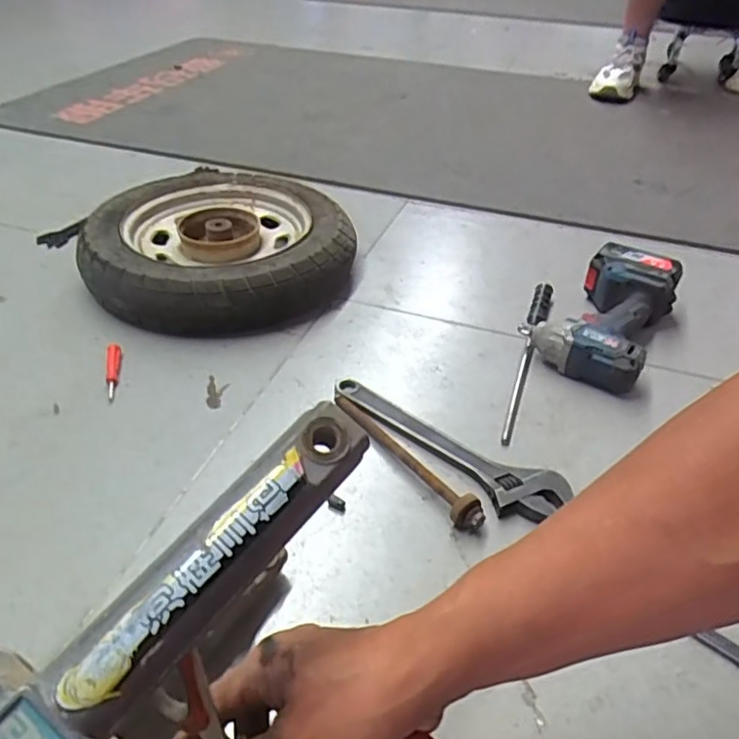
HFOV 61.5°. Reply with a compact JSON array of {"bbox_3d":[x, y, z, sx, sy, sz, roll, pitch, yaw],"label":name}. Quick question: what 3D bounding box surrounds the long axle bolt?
[{"bbox_3d":[0.033,0.080,0.636,0.026,0.033,0.224,-22,44,-26],"label":"long axle bolt"}]

